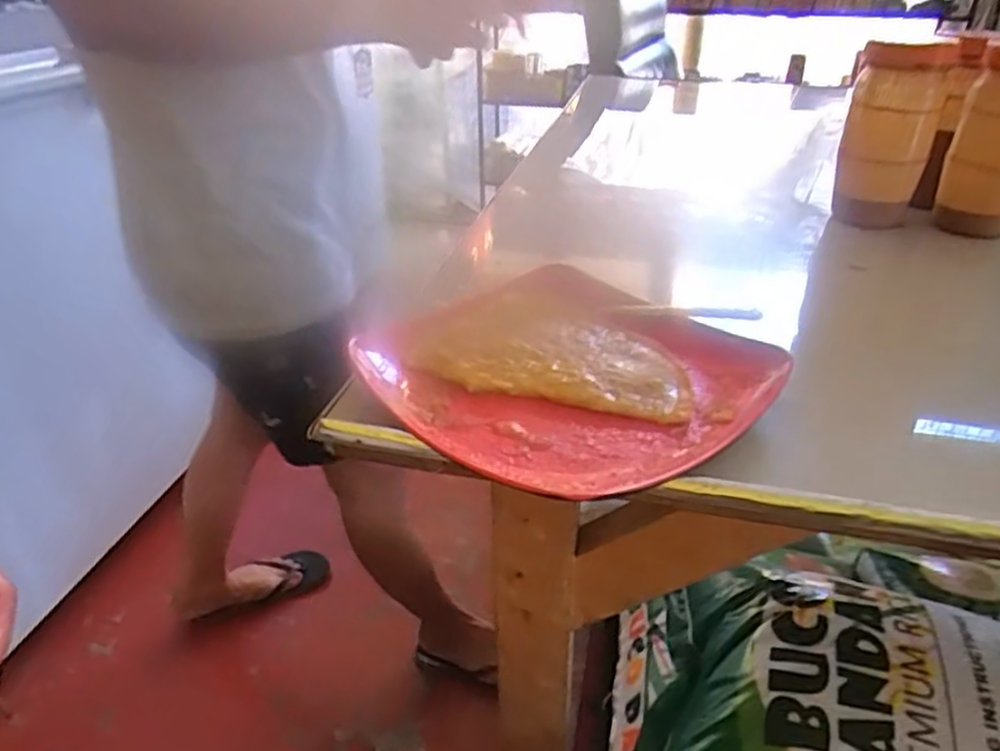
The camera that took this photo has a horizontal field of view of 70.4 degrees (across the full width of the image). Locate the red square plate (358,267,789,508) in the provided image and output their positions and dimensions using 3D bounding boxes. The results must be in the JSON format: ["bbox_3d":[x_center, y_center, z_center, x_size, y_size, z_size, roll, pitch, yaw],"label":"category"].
[{"bbox_3d":[0.032,-0.009,0.418,0.194,0.021,0.212,-27,40,-36],"label":"red square plate"}]

